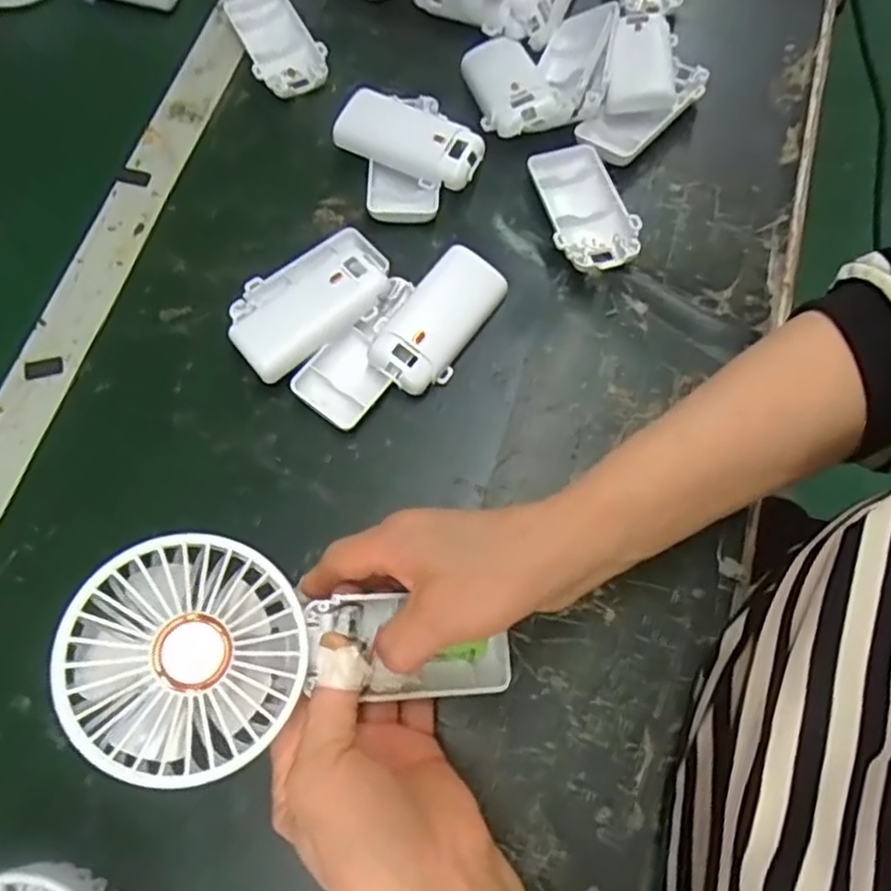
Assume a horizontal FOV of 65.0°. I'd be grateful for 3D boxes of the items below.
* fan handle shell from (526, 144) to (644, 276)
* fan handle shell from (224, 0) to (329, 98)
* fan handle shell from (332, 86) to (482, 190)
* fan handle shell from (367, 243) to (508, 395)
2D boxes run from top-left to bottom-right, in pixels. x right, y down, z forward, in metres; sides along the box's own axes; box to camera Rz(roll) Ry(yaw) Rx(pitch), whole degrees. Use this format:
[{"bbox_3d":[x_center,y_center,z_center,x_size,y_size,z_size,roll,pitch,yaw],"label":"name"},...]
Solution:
[{"bbox_3d":[0.085,-0.148,0.432,0.046,0.019,0.095,-16,71,-4],"label":"fan handle shell"},{"bbox_3d":[-0.121,-0.293,0.508,0.051,0.014,0.101,-22,71,-6],"label":"fan handle shell"},{"bbox_3d":[-0.021,-0.198,0.448,0.092,0.021,0.045,25,73,10],"label":"fan handle shell"},{"bbox_3d":[-0.004,-0.074,0.404,0.045,0.026,0.091,29,74,11],"label":"fan handle shell"}]

